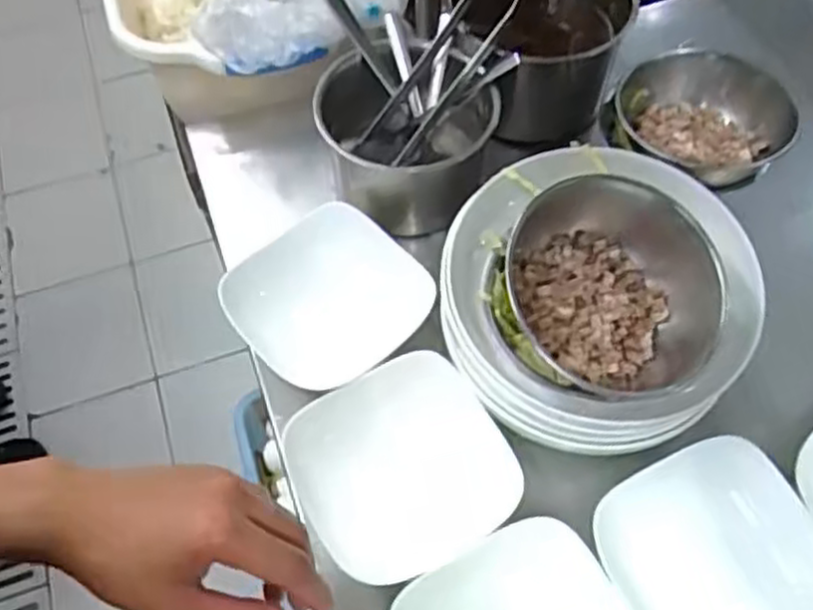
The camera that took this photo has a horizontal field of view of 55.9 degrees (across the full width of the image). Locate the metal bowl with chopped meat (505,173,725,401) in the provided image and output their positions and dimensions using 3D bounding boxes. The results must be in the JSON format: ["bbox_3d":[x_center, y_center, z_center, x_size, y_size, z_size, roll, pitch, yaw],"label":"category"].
[{"bbox_3d":[0.142,-0.012,0.516,0.127,0.088,0.135,-1,59,1],"label":"metal bowl with chopped meat"}]

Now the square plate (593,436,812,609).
[{"bbox_3d":[0.211,0.171,0.514,0.137,0.021,0.145,-27,62,-14],"label":"square plate"}]

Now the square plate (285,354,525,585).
[{"bbox_3d":[-0.005,0.114,0.566,0.147,0.025,0.135,-30,62,-15],"label":"square plate"}]

